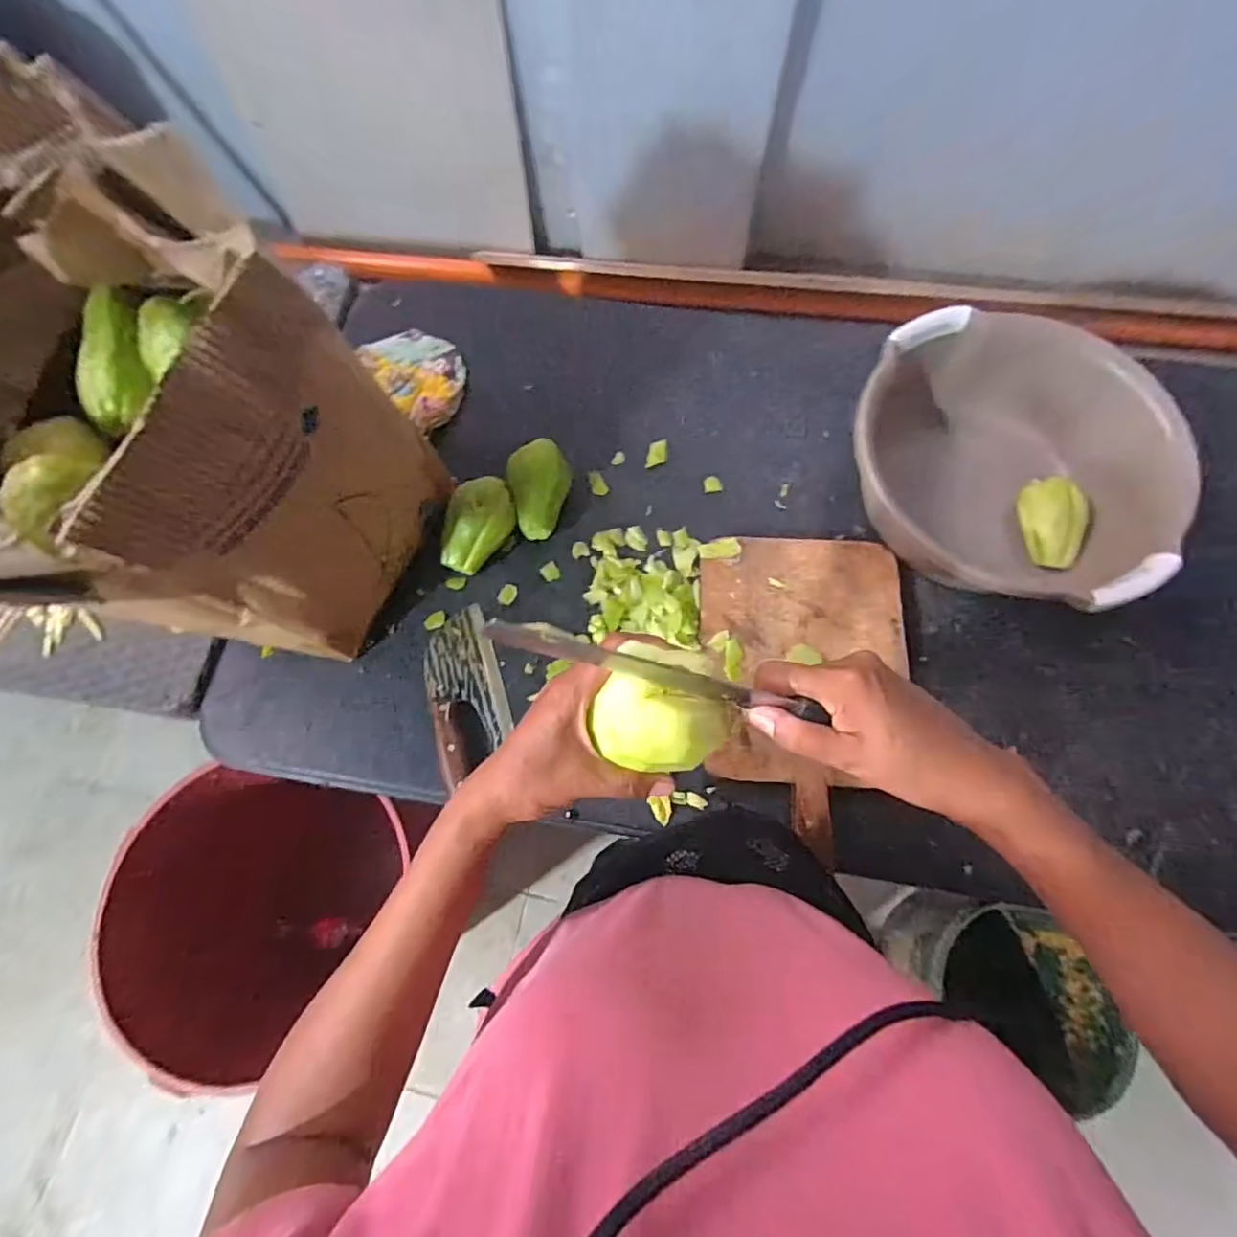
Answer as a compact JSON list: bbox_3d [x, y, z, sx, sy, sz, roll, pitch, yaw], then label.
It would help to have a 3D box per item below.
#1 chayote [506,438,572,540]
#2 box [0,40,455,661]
[{"bbox_3d":[-0.096,-0.156,0.730,0.076,0.081,0.104,-9,72,-3],"label":"chayote"},{"bbox_3d":[-0.469,-0.156,0.556,0.402,0.354,0.395,28,75,11],"label":"box"}]

